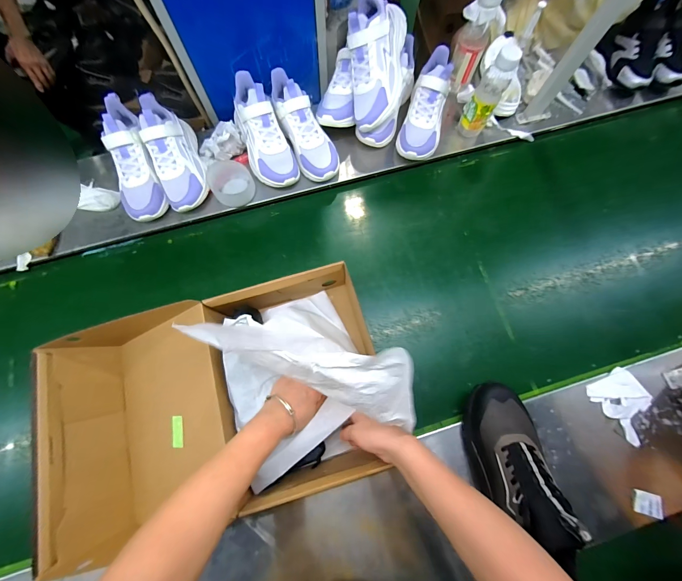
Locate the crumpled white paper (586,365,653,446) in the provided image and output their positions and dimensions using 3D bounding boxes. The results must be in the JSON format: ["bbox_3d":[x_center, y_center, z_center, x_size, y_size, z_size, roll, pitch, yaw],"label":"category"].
[{"bbox_3d":[0.527,0.210,0.530,0.085,0.019,0.111,-29,74,-8],"label":"crumpled white paper"}]

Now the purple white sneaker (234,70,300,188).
[{"bbox_3d":[-0.174,-0.339,0.624,0.094,0.085,0.237,-24,97,-7],"label":"purple white sneaker"}]

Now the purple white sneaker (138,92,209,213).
[{"bbox_3d":[-0.355,-0.289,0.620,0.089,0.105,0.238,-16,93,-4],"label":"purple white sneaker"}]

